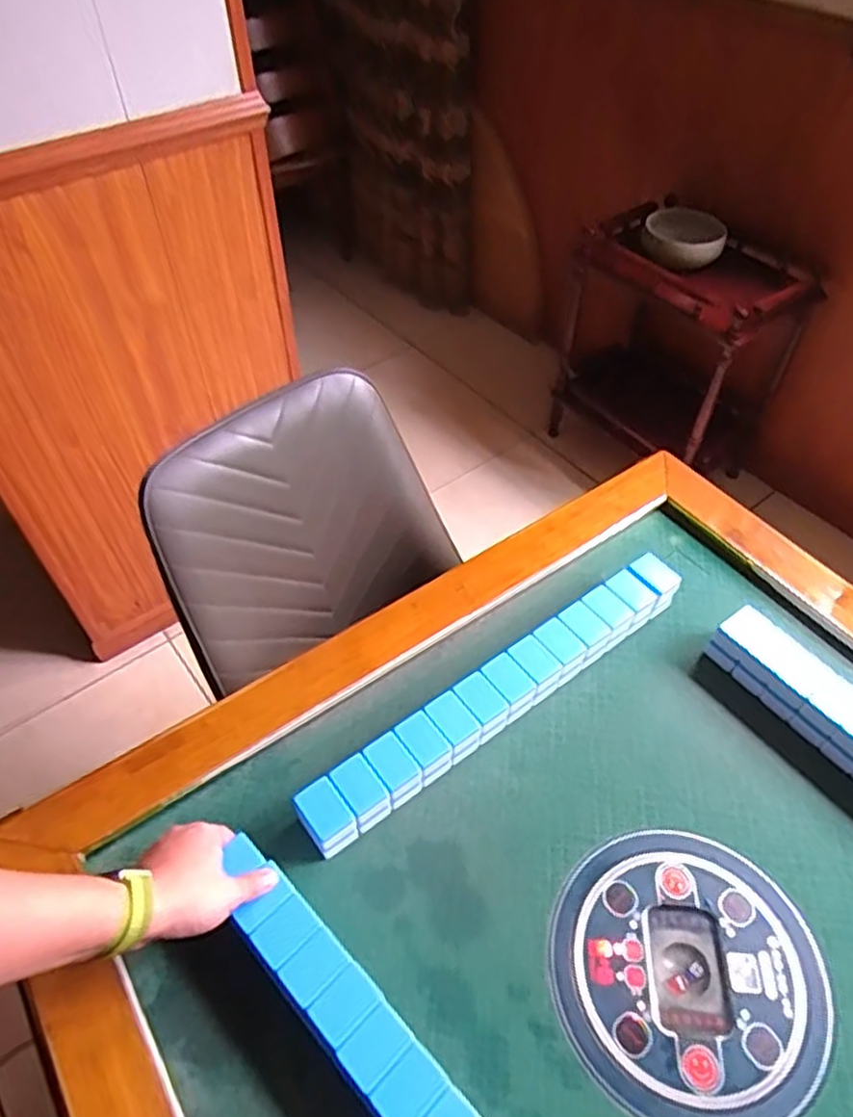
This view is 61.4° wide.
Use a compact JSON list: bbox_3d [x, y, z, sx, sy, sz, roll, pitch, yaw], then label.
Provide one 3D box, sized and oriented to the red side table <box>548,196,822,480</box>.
[{"bbox_3d":[0.610,-0.509,1.783,0.321,0.568,0.472,-34,58,-24],"label":"red side table"}]

